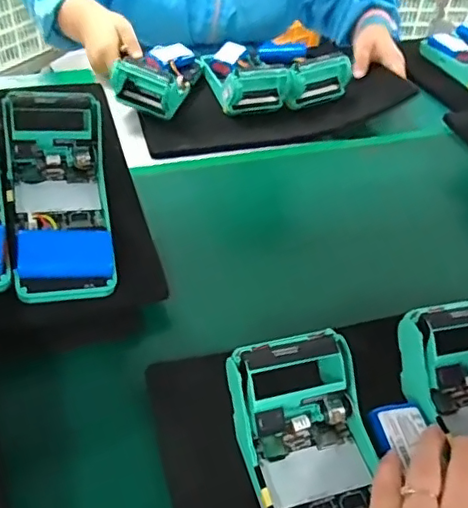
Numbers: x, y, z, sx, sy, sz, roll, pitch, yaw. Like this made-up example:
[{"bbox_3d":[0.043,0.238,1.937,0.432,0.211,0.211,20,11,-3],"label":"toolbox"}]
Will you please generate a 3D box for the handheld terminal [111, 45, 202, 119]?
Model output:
[{"bbox_3d":[-0.093,-0.235,0.726,0.072,0.065,0.157,12,42,9],"label":"handheld terminal"}]

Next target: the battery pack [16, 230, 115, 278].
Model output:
[{"bbox_3d":[-0.125,0.001,0.419,0.066,0.018,0.038,1,72,-19],"label":"battery pack"}]

